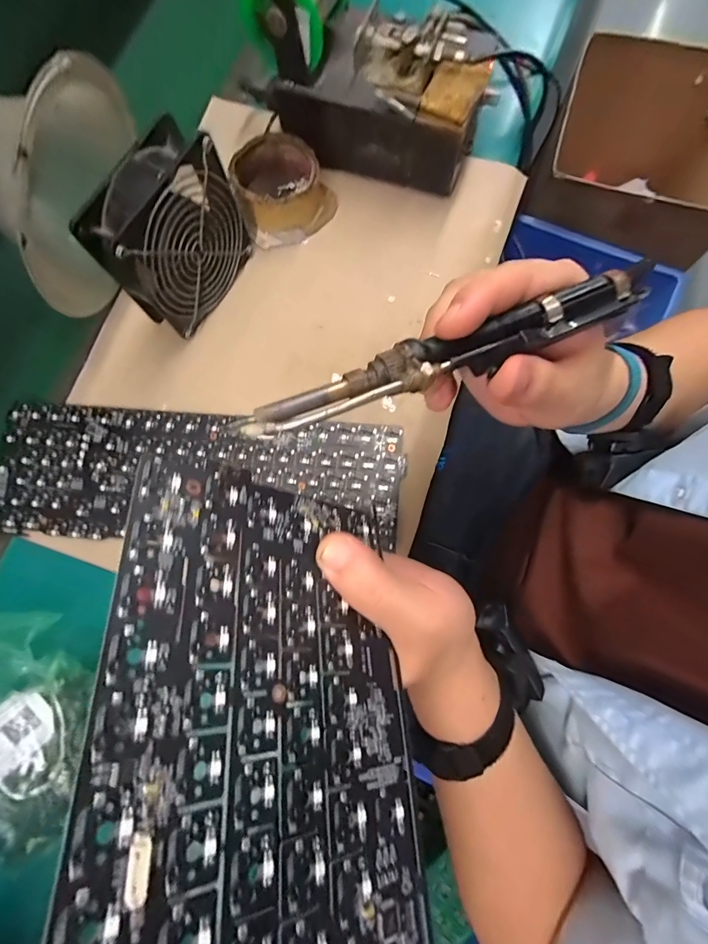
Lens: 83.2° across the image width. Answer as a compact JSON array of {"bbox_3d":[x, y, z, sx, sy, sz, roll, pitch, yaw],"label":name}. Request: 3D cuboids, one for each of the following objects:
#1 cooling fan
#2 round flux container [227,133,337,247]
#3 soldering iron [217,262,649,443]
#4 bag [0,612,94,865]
[{"bbox_3d":[-0.150,-0.196,0.340,0.046,0.118,0.124,30,78,9],"label":"cooling fan"},{"bbox_3d":[-0.069,-0.280,0.396,0.093,0.047,0.085,-7,75,0],"label":"round flux container"},{"bbox_3d":[0.045,-0.053,0.172,0.192,0.015,0.023,-21,76,-8],"label":"soldering iron"},{"bbox_3d":[-0.252,0.167,0.284,0.163,0.038,0.123,40,80,11],"label":"bag"}]

